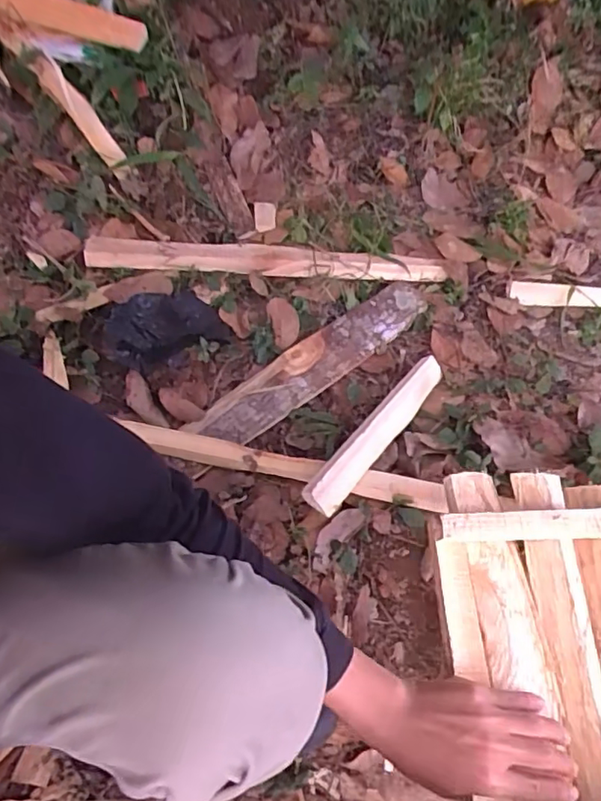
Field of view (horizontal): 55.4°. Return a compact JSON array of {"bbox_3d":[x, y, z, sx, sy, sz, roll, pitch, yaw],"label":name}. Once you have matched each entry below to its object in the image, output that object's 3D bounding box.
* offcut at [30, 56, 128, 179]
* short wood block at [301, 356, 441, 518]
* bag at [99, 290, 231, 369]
[{"bbox_3d":[-0.403,-0.525,1.066,0.046,0.023,0.240,-42,103,-20],"label":"offcut"},{"bbox_3d":[0.123,0.046,0.899,0.052,0.043,0.351,33,54,19],"label":"short wood block"},{"bbox_3d":[-0.224,-0.125,0.941,0.193,0.072,0.139,-19,62,-14],"label":"bag"}]

